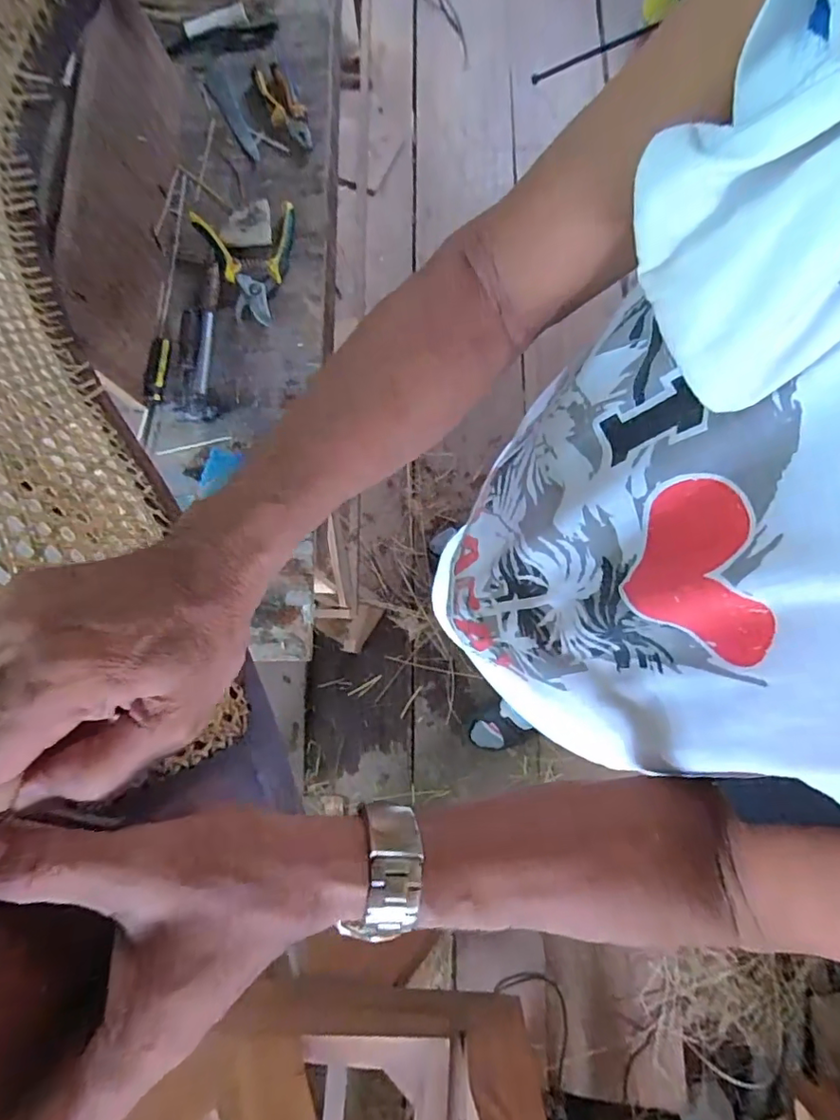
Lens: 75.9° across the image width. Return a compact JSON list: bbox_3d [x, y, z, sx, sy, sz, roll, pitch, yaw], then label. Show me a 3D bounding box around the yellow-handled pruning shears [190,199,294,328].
[{"bbox_3d":[-0.229,-0.403,0.726,0.135,0.039,0.164,-10,78,-1],"label":"yellow-handled pruning shears"}]

